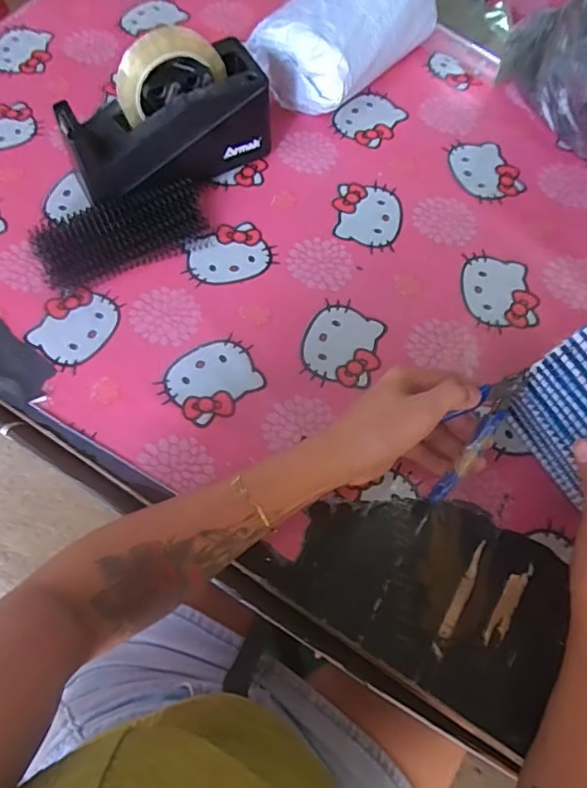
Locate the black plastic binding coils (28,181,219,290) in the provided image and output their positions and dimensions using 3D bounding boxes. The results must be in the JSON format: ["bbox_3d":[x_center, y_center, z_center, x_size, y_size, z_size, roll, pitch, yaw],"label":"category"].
[{"bbox_3d":[-0.166,-0.157,0.516,0.166,0.033,0.066,-21,69,-10],"label":"black plastic binding coils"}]

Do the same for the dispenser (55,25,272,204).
[{"bbox_3d":[-0.120,-0.267,0.513,0.195,0.129,0.079,-28,70,-12],"label":"dispenser"}]

